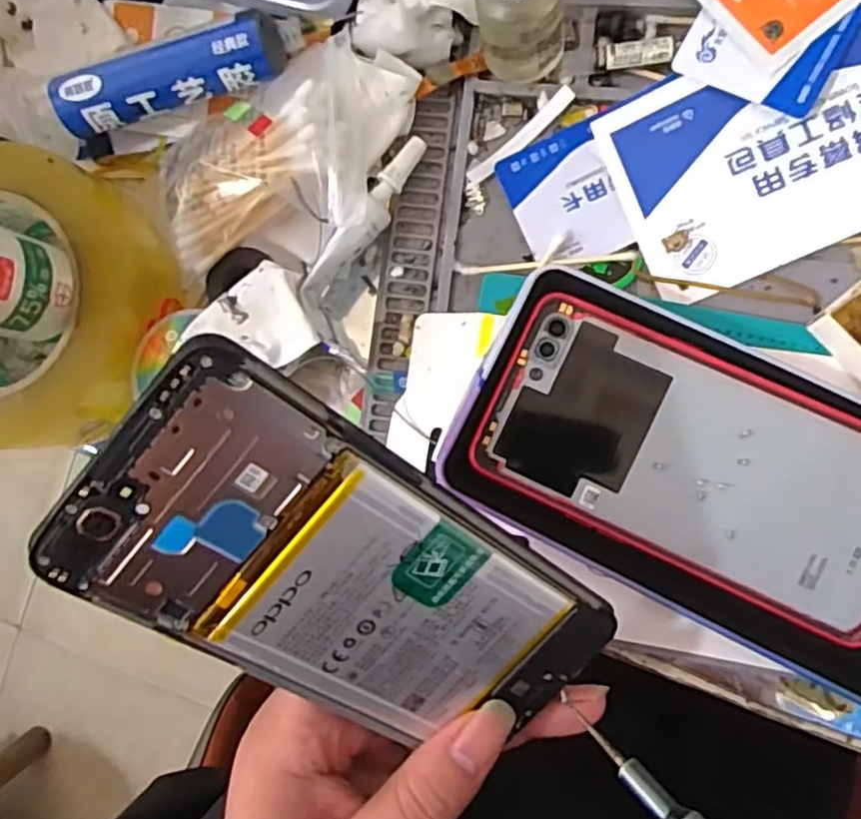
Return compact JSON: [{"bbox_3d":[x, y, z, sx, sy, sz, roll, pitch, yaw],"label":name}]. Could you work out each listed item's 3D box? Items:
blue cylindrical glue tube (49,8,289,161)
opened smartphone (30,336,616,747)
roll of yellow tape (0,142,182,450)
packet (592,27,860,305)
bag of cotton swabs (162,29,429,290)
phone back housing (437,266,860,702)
[{"bbox_3d":[-0.107,-0.128,0.264,0.101,0.024,0.019,-15,87,7],"label":"blue cylindrical glue tube"},{"bbox_3d":[-0.018,0.049,0.178,0.148,0.004,0.071,36,99,-25],"label":"opened smartphone"},{"bbox_3d":[-0.167,-0.044,0.281,0.109,0.056,0.119,0,89,8],"label":"roll of yellow tape"},{"bbox_3d":[0.143,-0.102,0.252,0.137,0.005,0.080,-23,92,11],"label":"packet"},{"bbox_3d":[-0.053,-0.093,0.263,0.119,0.038,0.060,-37,84,5],"label":"bag of cotton swabs"},{"bbox_3d":[0.105,0.025,0.247,0.186,0.013,0.099,26,92,7],"label":"phone back housing"}]

